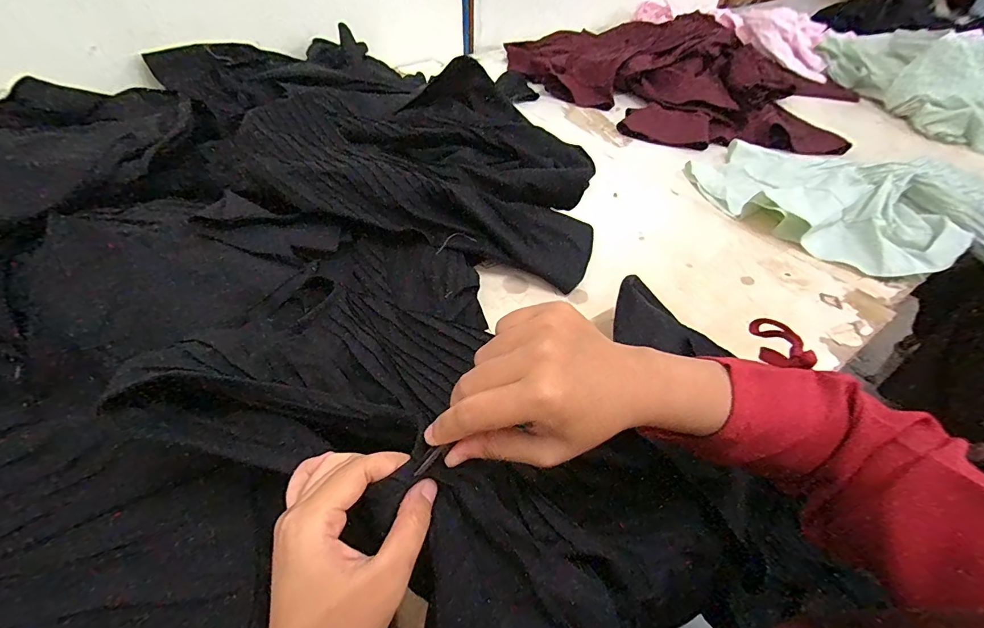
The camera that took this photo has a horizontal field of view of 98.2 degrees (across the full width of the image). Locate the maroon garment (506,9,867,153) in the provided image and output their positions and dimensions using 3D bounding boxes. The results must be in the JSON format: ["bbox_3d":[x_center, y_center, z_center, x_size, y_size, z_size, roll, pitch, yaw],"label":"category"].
[{"bbox_3d":[0.443,-0.609,1.057,0.554,0.130,0.822,-33,56,-30],"label":"maroon garment"}]

